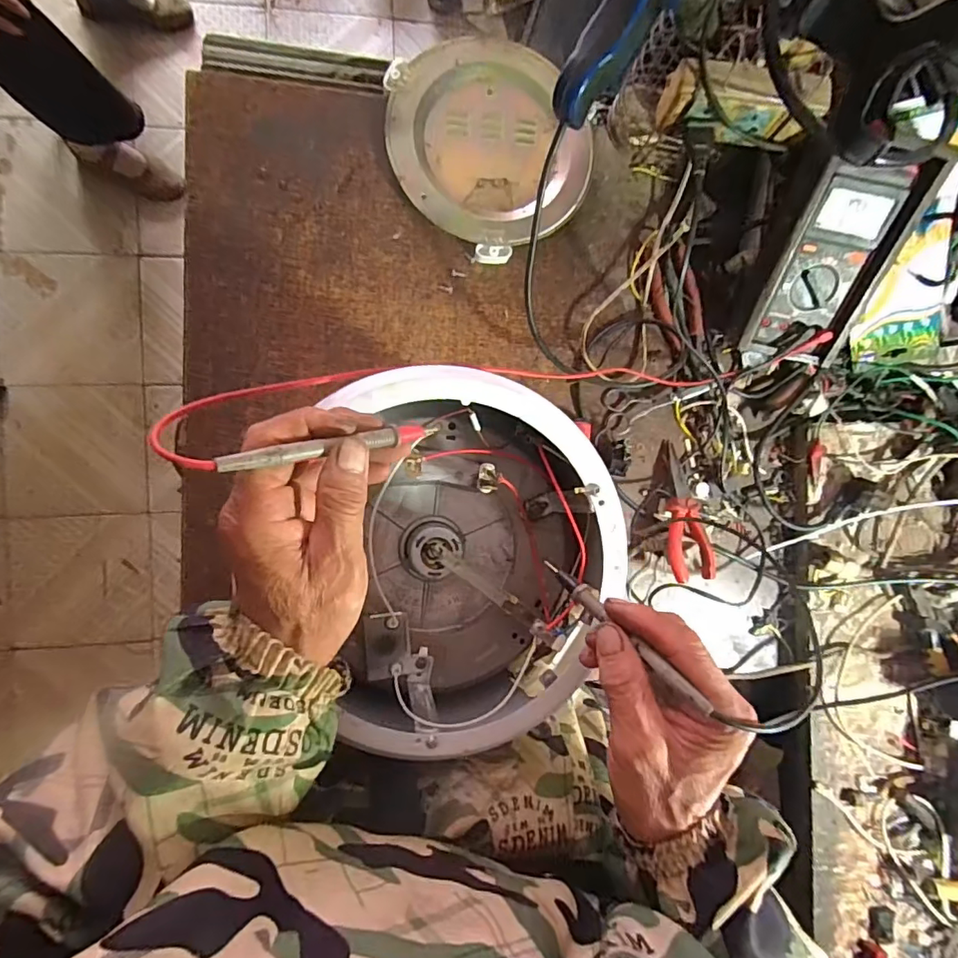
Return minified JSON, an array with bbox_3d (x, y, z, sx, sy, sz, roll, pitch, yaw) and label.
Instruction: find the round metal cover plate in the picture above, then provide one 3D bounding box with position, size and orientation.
[{"bbox_3d":[0.012,-0.332,0.527,0.192,0.025,0.201,0,90,-8],"label":"round metal cover plate"}]

